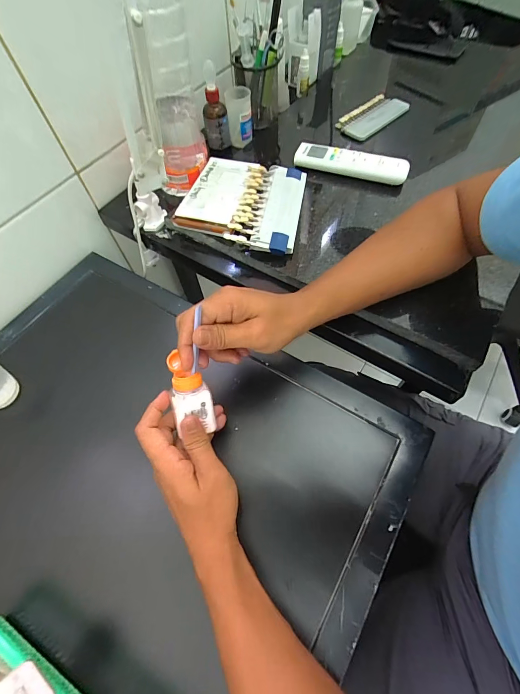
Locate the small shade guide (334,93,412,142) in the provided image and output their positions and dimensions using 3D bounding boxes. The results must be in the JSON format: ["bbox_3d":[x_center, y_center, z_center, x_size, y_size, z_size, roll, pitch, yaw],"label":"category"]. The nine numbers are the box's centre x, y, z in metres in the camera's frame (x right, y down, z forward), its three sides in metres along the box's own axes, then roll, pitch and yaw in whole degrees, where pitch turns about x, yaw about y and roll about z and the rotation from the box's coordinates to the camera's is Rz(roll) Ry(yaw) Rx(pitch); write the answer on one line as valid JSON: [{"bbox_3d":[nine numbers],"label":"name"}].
[{"bbox_3d":[0.210,-0.432,0.597,0.065,0.014,0.151,39,70,21],"label":"small shade guide"}]

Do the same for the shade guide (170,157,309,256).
[{"bbox_3d":[-0.027,-0.215,0.480,0.175,0.028,0.169,10,62,8],"label":"shade guide"}]

